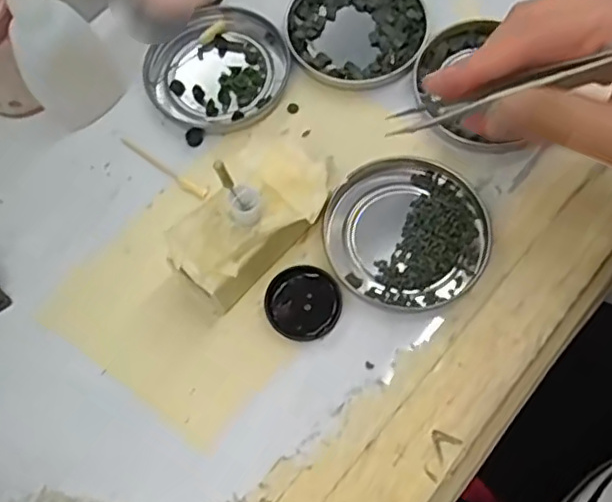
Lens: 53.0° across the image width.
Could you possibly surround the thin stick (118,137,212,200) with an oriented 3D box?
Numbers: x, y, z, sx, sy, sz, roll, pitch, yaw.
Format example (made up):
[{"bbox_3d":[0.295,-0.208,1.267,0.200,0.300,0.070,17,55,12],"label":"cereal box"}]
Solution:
[{"bbox_3d":[-0.076,-0.044,0.323,0.059,0.004,0.007,31,74,13],"label":"thin stick"}]

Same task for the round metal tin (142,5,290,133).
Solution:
[{"bbox_3d":[-0.051,-0.103,0.345,0.078,0.010,0.074,-1,70,2],"label":"round metal tin"}]

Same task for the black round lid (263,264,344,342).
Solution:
[{"bbox_3d":[-0.002,0.025,0.293,0.036,0.005,0.035,-1,70,2],"label":"black round lid"}]

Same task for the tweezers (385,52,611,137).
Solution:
[{"bbox_3d":[0.087,-0.063,0.234,0.126,0.009,0.007,-9,64,39],"label":"tweezers"}]

